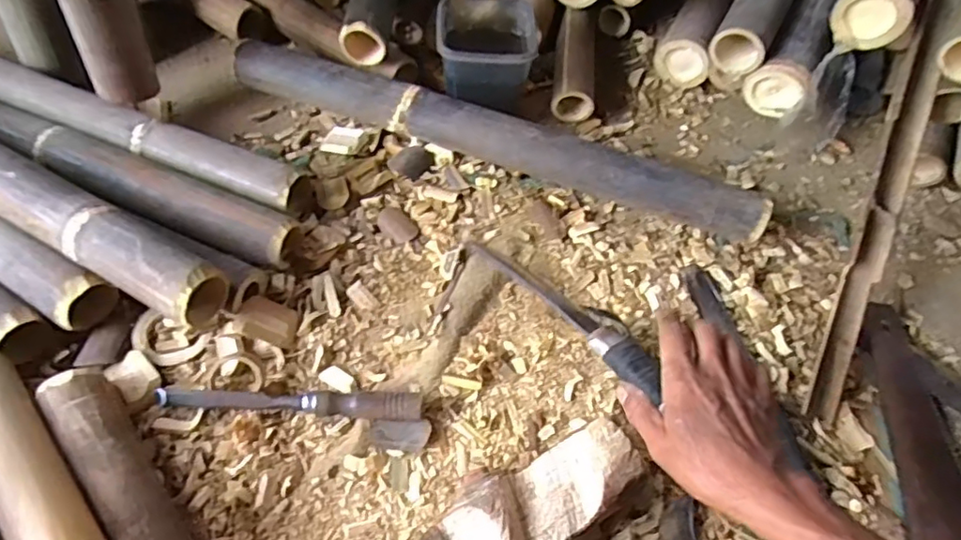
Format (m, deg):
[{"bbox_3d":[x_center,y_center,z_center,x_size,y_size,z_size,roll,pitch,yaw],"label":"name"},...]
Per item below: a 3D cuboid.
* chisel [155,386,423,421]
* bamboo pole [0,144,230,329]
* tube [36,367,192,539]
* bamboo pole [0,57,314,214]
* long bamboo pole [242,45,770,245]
[{"bbox_3d":[-0.175,0.123,0.554,0.238,0.020,0.023,3,59,-2],"label":"chisel"},{"bbox_3d":[-0.545,-0.124,0.615,0.684,0.056,0.066,27,60,13],"label":"bamboo pole"},{"bbox_3d":[-0.297,0.176,0.493,0.054,0.056,0.232,-33,67,-21],"label":"tube"},{"bbox_3d":[-0.499,-0.199,0.696,0.670,0.052,0.060,20,60,8],"label":"bamboo pole"},{"bbox_3d":[0.002,-0.163,0.712,0.664,0.063,0.056,21,60,9],"label":"long bamboo pole"}]

